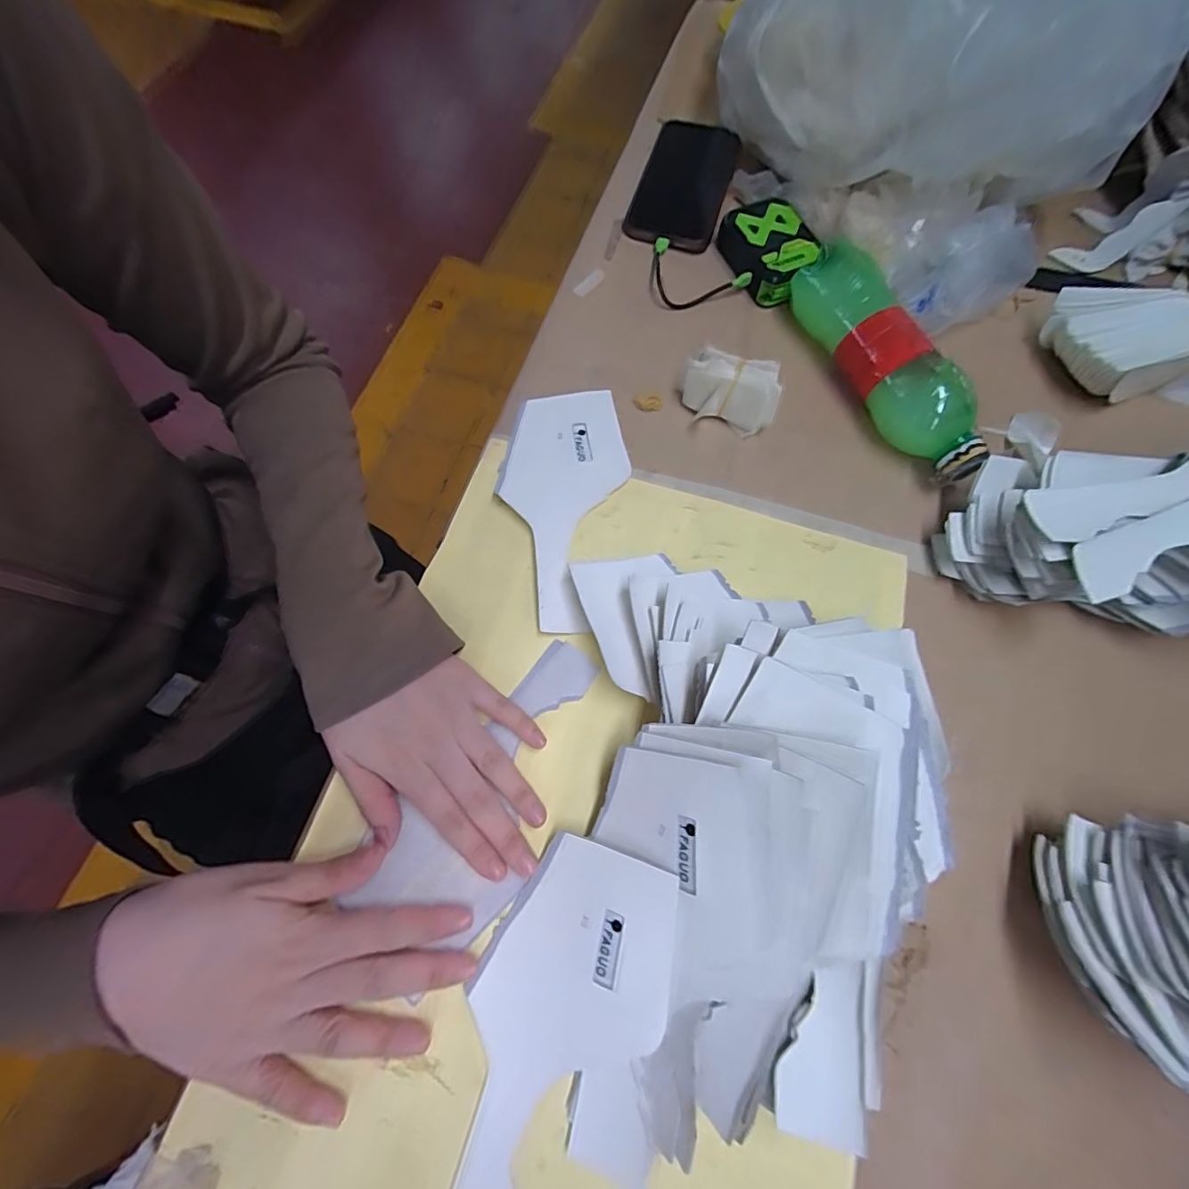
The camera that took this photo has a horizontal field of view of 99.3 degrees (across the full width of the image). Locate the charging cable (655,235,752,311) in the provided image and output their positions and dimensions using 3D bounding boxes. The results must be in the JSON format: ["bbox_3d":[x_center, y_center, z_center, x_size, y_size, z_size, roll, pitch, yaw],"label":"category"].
[{"bbox_3d":[0.079,-0.273,0.437,0.093,0.019,0.055,34,72,11],"label":"charging cable"}]

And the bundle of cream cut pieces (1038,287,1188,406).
[{"bbox_3d":[0.442,-0.197,0.396,0.166,0.058,0.083,-2,69,-3],"label":"bundle of cream cut pieces"}]

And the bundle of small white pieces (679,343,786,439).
[{"bbox_3d":[0.101,-0.151,0.375,0.068,0.039,0.034,22,70,6],"label":"bundle of small white pieces"}]

